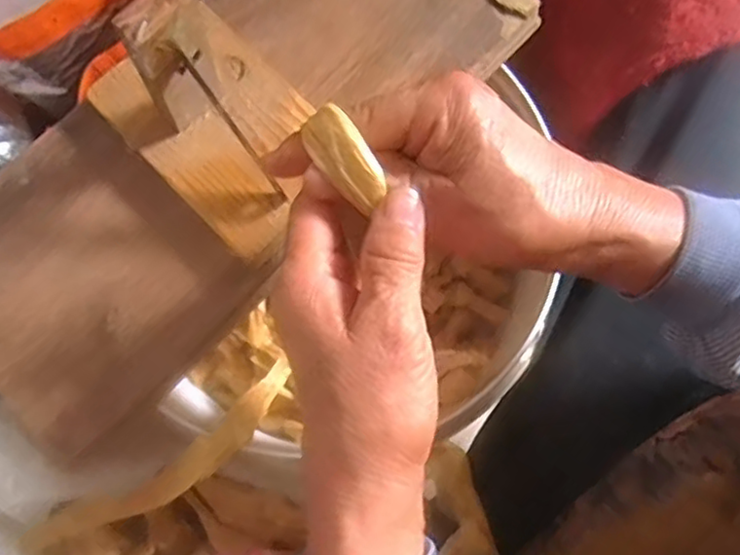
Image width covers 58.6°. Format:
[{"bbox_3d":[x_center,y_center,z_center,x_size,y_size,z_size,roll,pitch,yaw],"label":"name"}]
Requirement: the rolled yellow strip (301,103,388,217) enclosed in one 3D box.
[{"bbox_3d":[-0.009,-0.046,0.253,0.017,0.011,0.042,-36,86,-9],"label":"rolled yellow strip"}]

